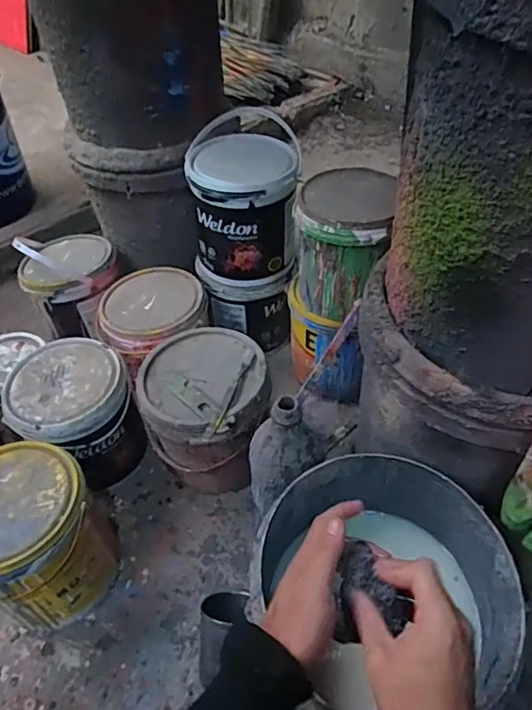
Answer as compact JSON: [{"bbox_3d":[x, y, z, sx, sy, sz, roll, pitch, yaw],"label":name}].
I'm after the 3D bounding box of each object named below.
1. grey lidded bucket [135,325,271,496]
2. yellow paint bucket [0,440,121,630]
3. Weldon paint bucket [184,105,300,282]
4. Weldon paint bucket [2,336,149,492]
[{"bbox_3d":[-0.089,0.089,0.824,0.184,0.211,0.197,-3,49,3],"label":"grey lidded bucket"},{"bbox_3d":[-0.308,0.240,0.707,0.164,0.207,0.179,-3,49,3],"label":"yellow paint bucket"},{"bbox_3d":[-0.036,-0.247,0.885,0.173,0.175,0.158,-3,49,3],"label":"Weldon paint bucket"},{"bbox_3d":[-0.292,0.094,0.836,0.176,0.158,0.169,-3,49,3],"label":"Weldon paint bucket"}]

